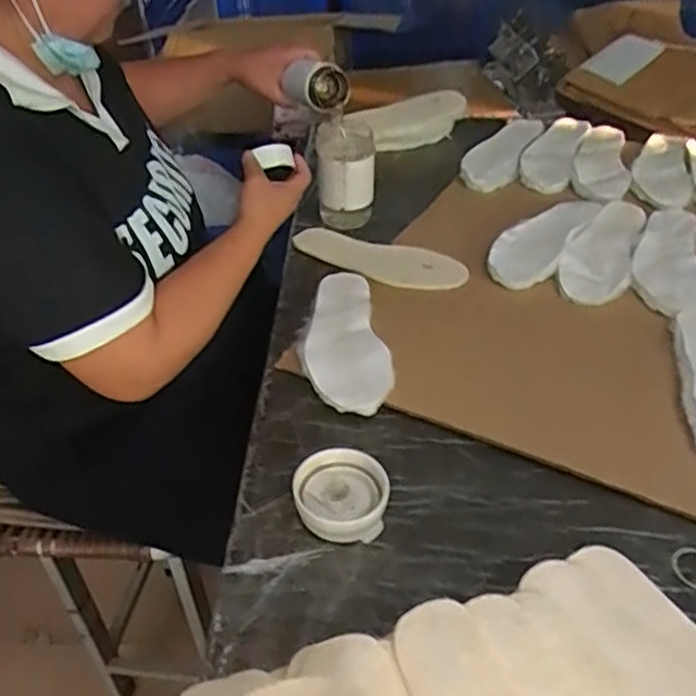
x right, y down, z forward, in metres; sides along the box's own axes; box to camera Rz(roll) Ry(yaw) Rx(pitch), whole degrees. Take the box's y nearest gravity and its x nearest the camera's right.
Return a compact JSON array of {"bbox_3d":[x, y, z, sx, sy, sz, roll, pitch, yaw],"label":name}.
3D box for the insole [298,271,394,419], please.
[{"bbox_3d":[-0.008,-0.016,0.806,0.092,0.024,0.253,-7,40,-4],"label":"insole"}]

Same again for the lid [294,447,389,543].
[{"bbox_3d":[-0.006,0.133,0.629,0.081,0.038,0.076,-2,40,2],"label":"lid"}]

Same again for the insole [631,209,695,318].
[{"bbox_3d":[0.423,-0.119,0.923,0.092,0.010,0.242,7,41,13],"label":"insole"}]

